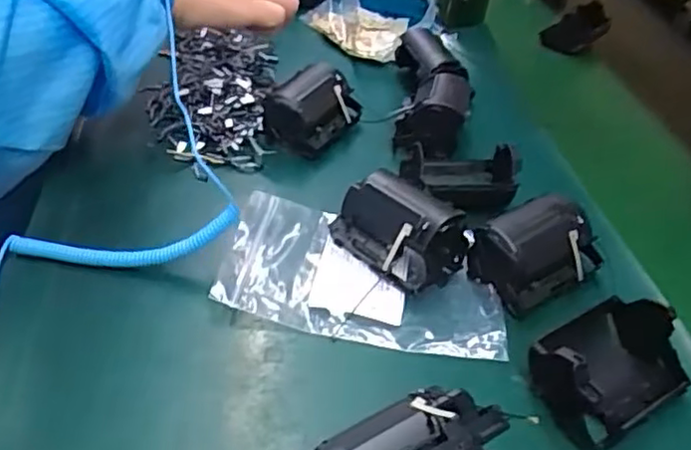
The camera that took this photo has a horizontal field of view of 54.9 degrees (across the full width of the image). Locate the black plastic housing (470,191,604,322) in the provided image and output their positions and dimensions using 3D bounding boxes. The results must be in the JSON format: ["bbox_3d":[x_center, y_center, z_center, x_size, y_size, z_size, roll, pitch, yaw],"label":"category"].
[{"bbox_3d":[0.110,0.014,0.379,0.070,0.040,0.048,-18,45,-29],"label":"black plastic housing"}]

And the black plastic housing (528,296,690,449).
[{"bbox_3d":[0.128,0.067,0.321,0.076,0.034,0.053,-19,45,-30],"label":"black plastic housing"}]

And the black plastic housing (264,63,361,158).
[{"bbox_3d":[-0.023,-0.084,0.470,0.048,0.040,0.071,22,40,17],"label":"black plastic housing"}]

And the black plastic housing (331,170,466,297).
[{"bbox_3d":[0.030,0.001,0.382,0.075,0.039,0.050,27,42,23],"label":"black plastic housing"}]

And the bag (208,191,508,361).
[{"bbox_3d":[0.012,0.026,0.375,0.152,0.014,0.095,11,40,3],"label":"bag"}]

